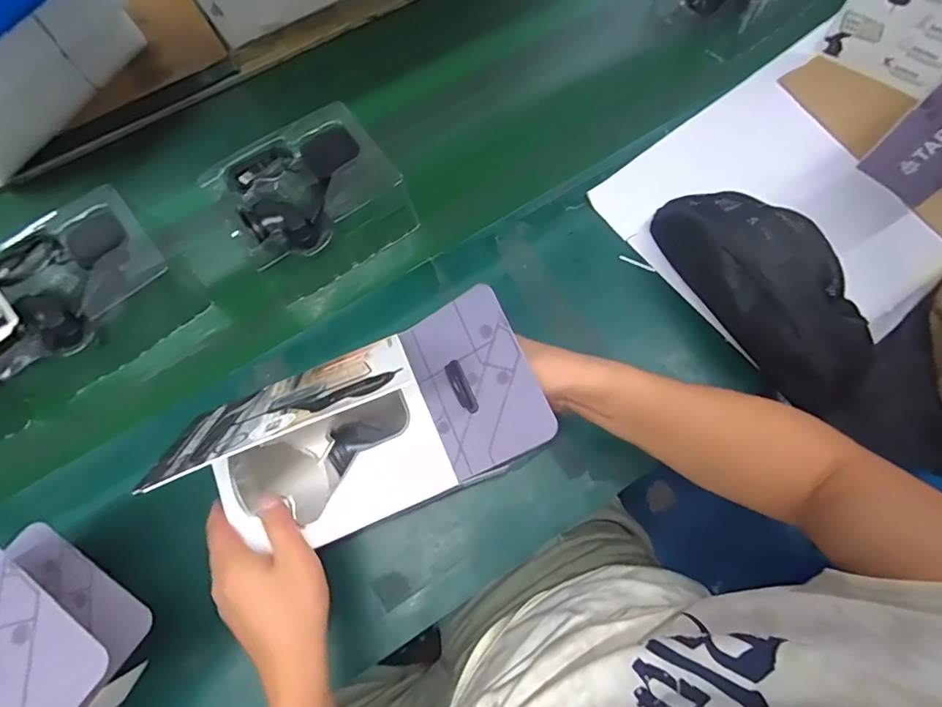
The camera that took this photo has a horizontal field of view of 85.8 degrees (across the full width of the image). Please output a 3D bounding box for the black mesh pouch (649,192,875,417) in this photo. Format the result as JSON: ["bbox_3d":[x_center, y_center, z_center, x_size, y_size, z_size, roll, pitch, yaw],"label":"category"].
[{"bbox_3d":[0.319,-0.077,0.545,0.122,0.091,0.260,-33,73,-10],"label":"black mesh pouch"}]

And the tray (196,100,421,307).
[{"bbox_3d":[-0.188,-0.178,0.601,0.196,0.085,0.163,-32,72,-10],"label":"tray"}]

